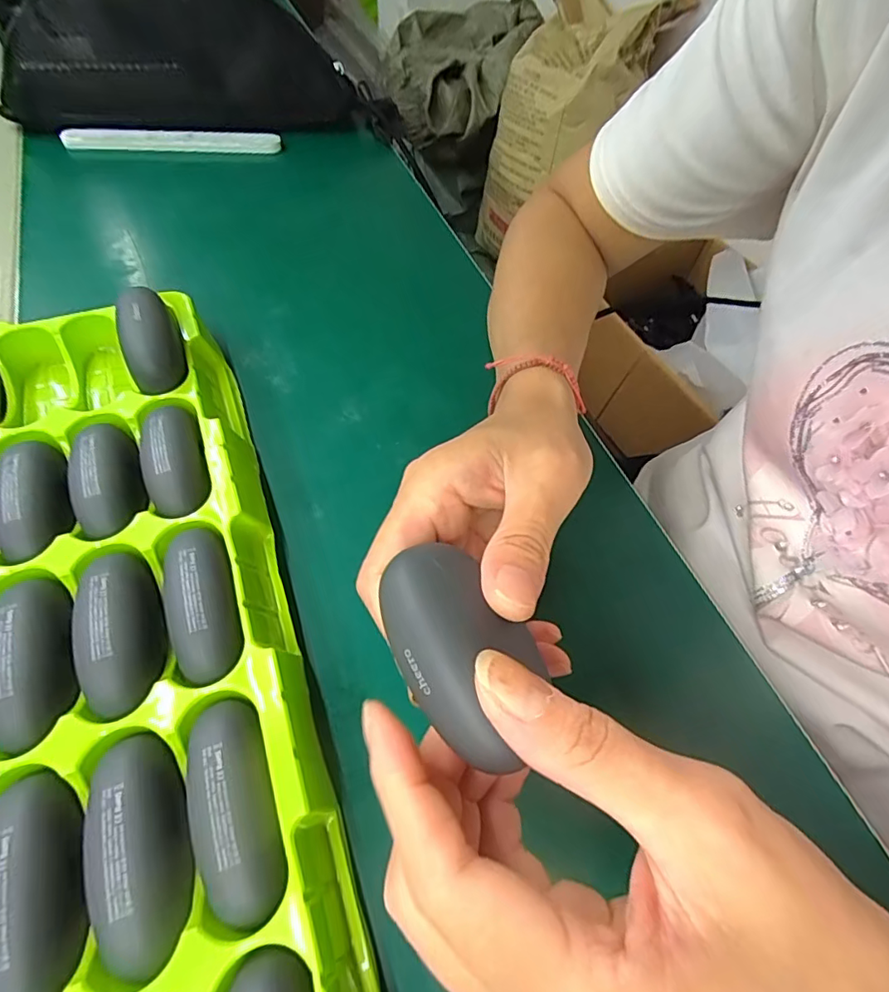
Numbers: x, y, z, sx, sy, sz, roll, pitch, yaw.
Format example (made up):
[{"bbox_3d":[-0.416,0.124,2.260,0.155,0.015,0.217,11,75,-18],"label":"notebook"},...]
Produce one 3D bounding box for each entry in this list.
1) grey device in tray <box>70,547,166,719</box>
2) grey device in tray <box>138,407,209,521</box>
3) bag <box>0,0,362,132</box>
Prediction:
[{"bbox_3d":[-0.124,0.049,0.198,0.024,0.024,0.065,-14,60,-13],"label":"grey device in tray"},{"bbox_3d":[-0.127,-0.020,0.244,0.027,0.022,0.059,-16,60,-14],"label":"grey device in tray"},{"bbox_3d":[-0.232,-0.375,0.457,0.290,0.101,0.064,-11,59,-11],"label":"bag"}]

